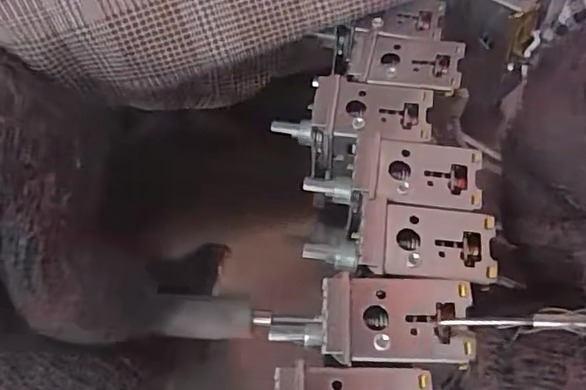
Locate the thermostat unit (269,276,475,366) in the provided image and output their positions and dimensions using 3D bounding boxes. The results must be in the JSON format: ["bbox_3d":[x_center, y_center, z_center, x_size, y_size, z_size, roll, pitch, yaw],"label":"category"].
[{"bbox_3d":[0.019,0.034,0.151,0.052,0.015,0.022,-5,55,13],"label":"thermostat unit"}]

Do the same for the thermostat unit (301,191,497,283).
[{"bbox_3d":[0.029,0.015,0.165,0.051,0.017,0.023,7,56,8],"label":"thermostat unit"}]

